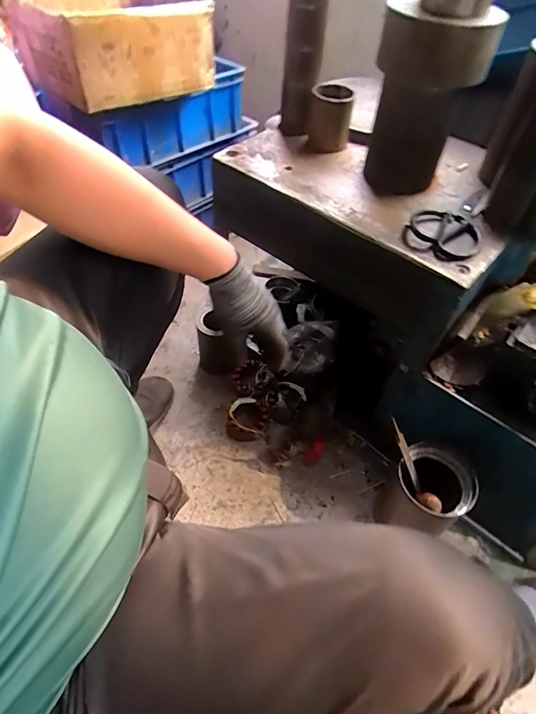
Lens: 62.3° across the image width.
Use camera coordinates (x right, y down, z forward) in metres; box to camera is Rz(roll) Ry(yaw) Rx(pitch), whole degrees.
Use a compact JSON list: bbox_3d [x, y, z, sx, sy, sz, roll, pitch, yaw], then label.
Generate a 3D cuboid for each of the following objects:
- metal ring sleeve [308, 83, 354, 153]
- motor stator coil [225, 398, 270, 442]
[{"bbox_3d":[0.103,-0.397,0.743,0.067,0.092,0.052,7,50,1],"label":"metal ring sleeve"},{"bbox_3d":[-0.040,0.126,0.892,0.086,0.047,0.079,2,50,-2],"label":"motor stator coil"}]

